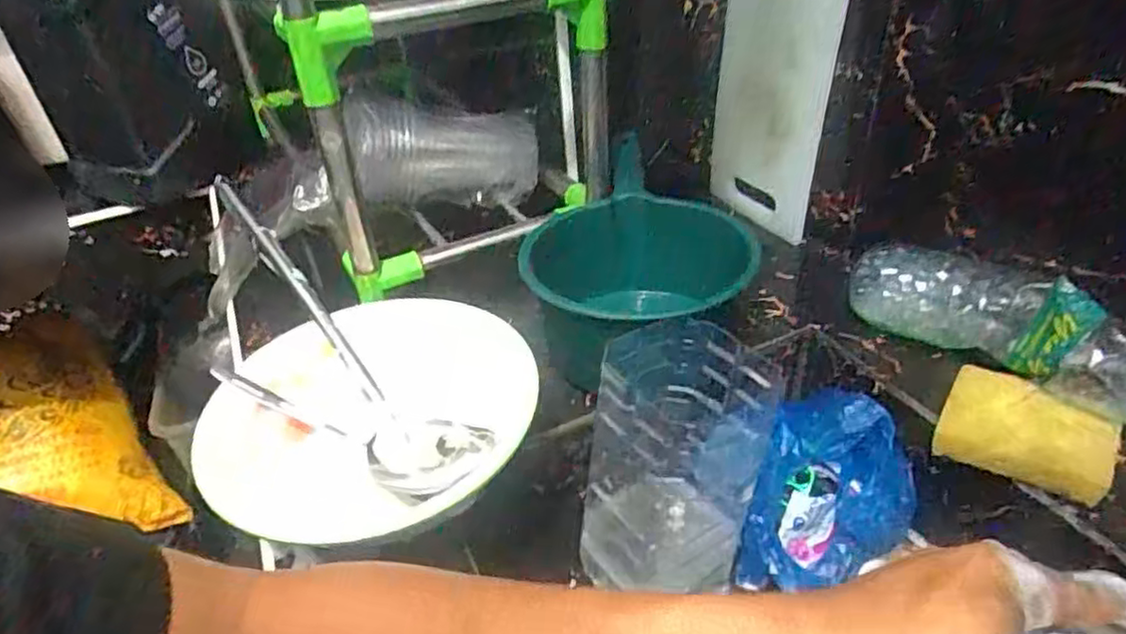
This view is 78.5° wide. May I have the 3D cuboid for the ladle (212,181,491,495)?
[{"bbox_3d":[-0.175,0.001,0.521,0.073,0.039,0.348,-29,62,-28],"label":"ladle"}]

